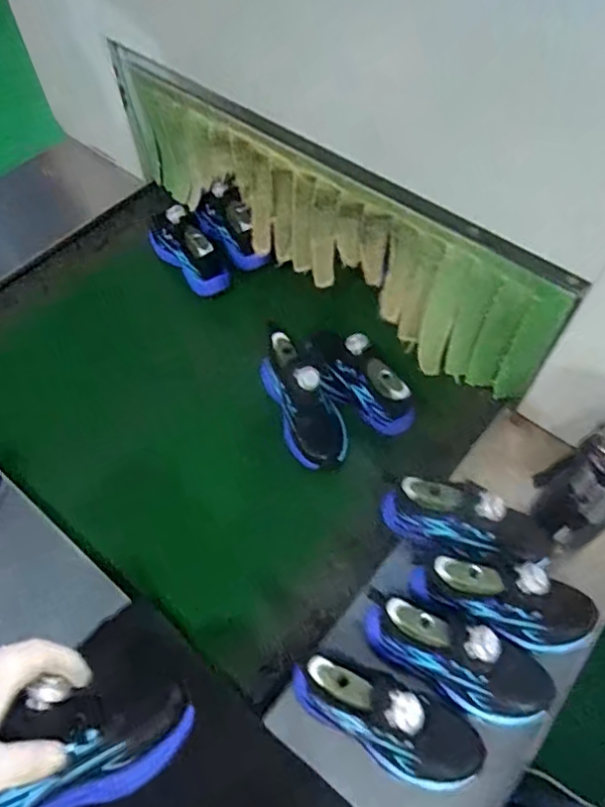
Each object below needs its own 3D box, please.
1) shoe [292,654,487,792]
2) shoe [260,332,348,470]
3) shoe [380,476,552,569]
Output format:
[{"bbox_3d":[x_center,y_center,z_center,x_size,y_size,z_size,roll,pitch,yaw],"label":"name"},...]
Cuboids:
[{"bbox_3d":[0.084,0.322,0.576,0.195,0.108,0.071,20,62,11],"label":"shoe"},{"bbox_3d":[0.002,-0.006,0.792,0.086,0.091,0.193,-25,89,-14],"label":"shoe"},{"bbox_3d":[0.197,0.133,0.681,0.198,0.102,0.071,11,60,6],"label":"shoe"}]

